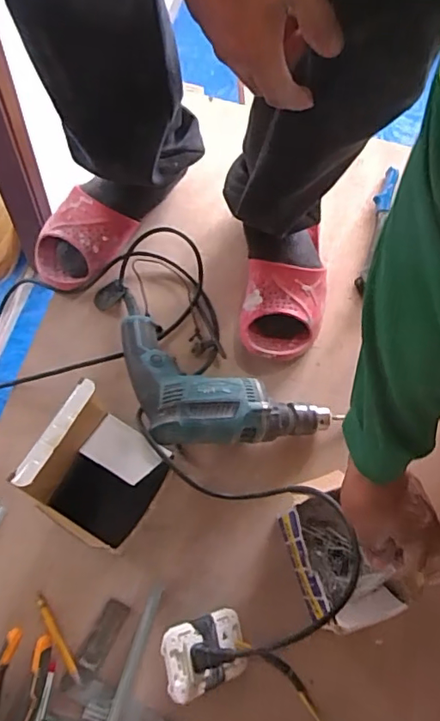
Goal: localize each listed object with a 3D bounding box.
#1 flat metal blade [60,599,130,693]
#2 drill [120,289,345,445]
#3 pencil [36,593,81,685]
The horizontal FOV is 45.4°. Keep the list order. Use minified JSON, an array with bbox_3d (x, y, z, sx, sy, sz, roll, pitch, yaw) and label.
[{"bbox_3d":[-0.133,0.310,0.567,0.027,0.008,0.097,28,70,11],"label":"flat metal blade"},{"bbox_3d":[-0.027,0.040,0.653,0.320,0.088,0.184,29,68,6],"label":"drill"},{"bbox_3d":[-0.176,0.303,0.572,0.011,0.008,0.098,-30,74,-16],"label":"pencil"}]

